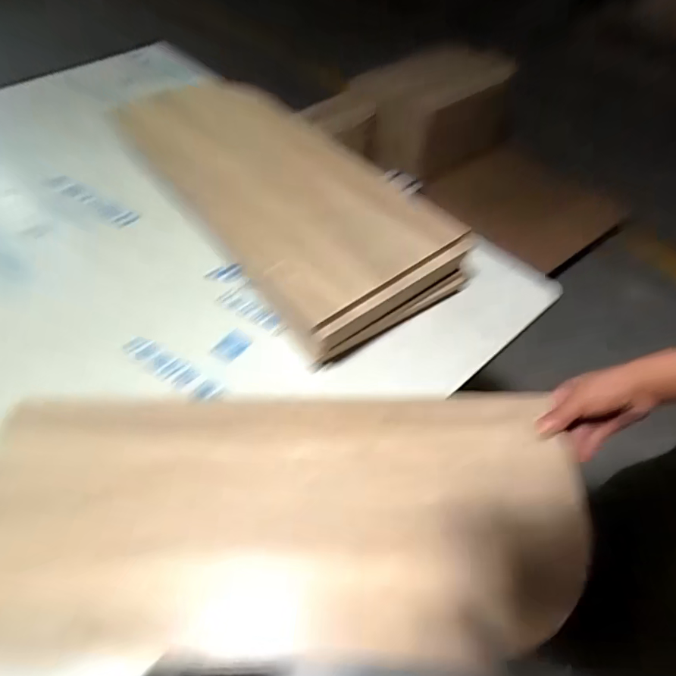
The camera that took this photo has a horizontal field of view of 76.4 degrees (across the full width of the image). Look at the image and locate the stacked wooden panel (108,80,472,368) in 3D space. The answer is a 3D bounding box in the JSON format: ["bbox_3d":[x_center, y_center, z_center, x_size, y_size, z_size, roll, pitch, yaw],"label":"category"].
[{"bbox_3d":[-0.078,-0.212,0.630,0.240,0.085,0.517,-32,59,-18],"label":"stacked wooden panel"}]

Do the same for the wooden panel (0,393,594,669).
[{"bbox_3d":[-0.063,0.163,0.410,0.574,0.016,0.235,-1,54,-1],"label":"wooden panel"}]

